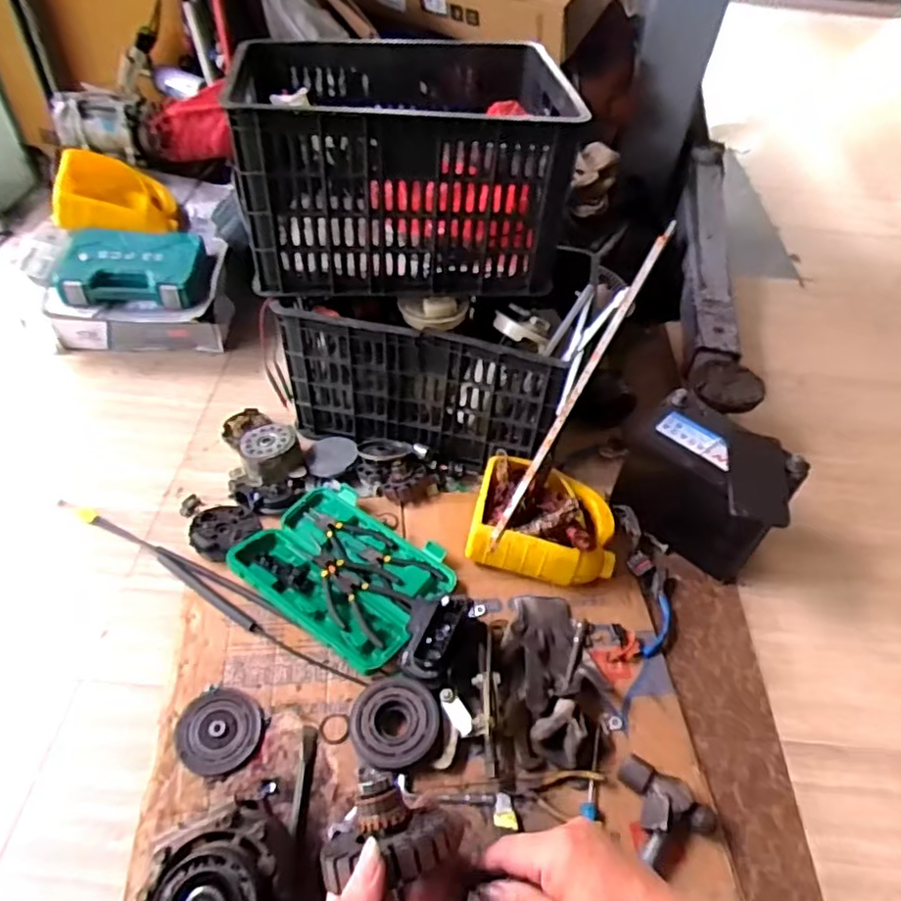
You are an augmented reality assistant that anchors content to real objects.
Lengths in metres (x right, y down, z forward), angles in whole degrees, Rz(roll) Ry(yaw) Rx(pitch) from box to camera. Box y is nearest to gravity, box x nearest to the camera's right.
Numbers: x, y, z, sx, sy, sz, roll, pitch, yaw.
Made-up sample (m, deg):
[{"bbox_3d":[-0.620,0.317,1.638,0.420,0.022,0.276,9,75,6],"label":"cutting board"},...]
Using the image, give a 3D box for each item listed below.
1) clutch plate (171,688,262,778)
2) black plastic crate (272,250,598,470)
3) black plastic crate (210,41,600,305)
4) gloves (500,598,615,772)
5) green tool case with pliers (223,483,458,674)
[{"bbox_3d":[-0.294,0.350,0.817,0.101,0.022,0.115,-32,58,-29],"label":"clutch plate"},{"bbox_3d":[-0.013,-0.181,1.143,0.456,0.266,0.314,16,48,9],"label":"black plastic crate"},{"bbox_3d":[-0.083,-0.481,1.079,0.489,0.284,0.379,0,48,-5],"label":"black plastic crate"},{"bbox_3d":[0.140,0.294,0.866,0.140,0.051,0.241,1,48,-4],"label":"gloves"},{"bbox_3d":[-0.156,0.171,0.961,0.298,0.035,0.216,34,54,23],"label":"green tool case with pliers"}]

